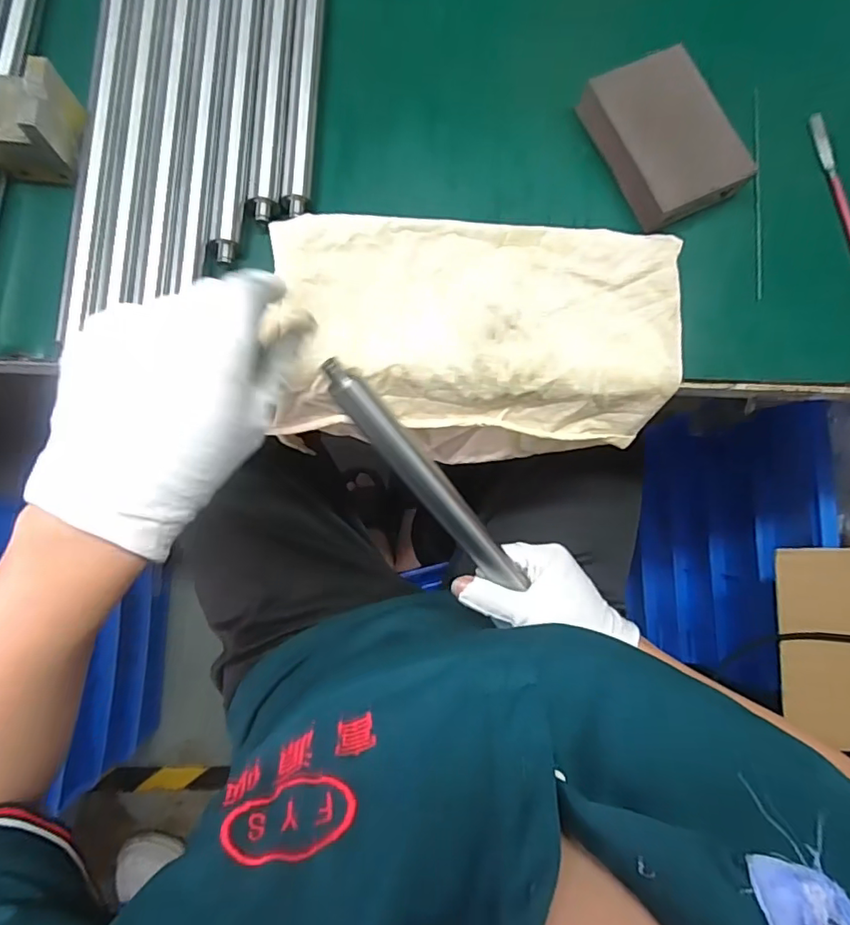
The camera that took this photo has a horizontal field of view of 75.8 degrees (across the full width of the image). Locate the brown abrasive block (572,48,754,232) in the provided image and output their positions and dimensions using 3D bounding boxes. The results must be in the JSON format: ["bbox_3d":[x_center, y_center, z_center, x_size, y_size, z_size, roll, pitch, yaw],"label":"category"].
[{"bbox_3d":[0.149,-0.201,0.342,0.067,0.024,0.096,-26,86,-6],"label":"brown abrasive block"}]

